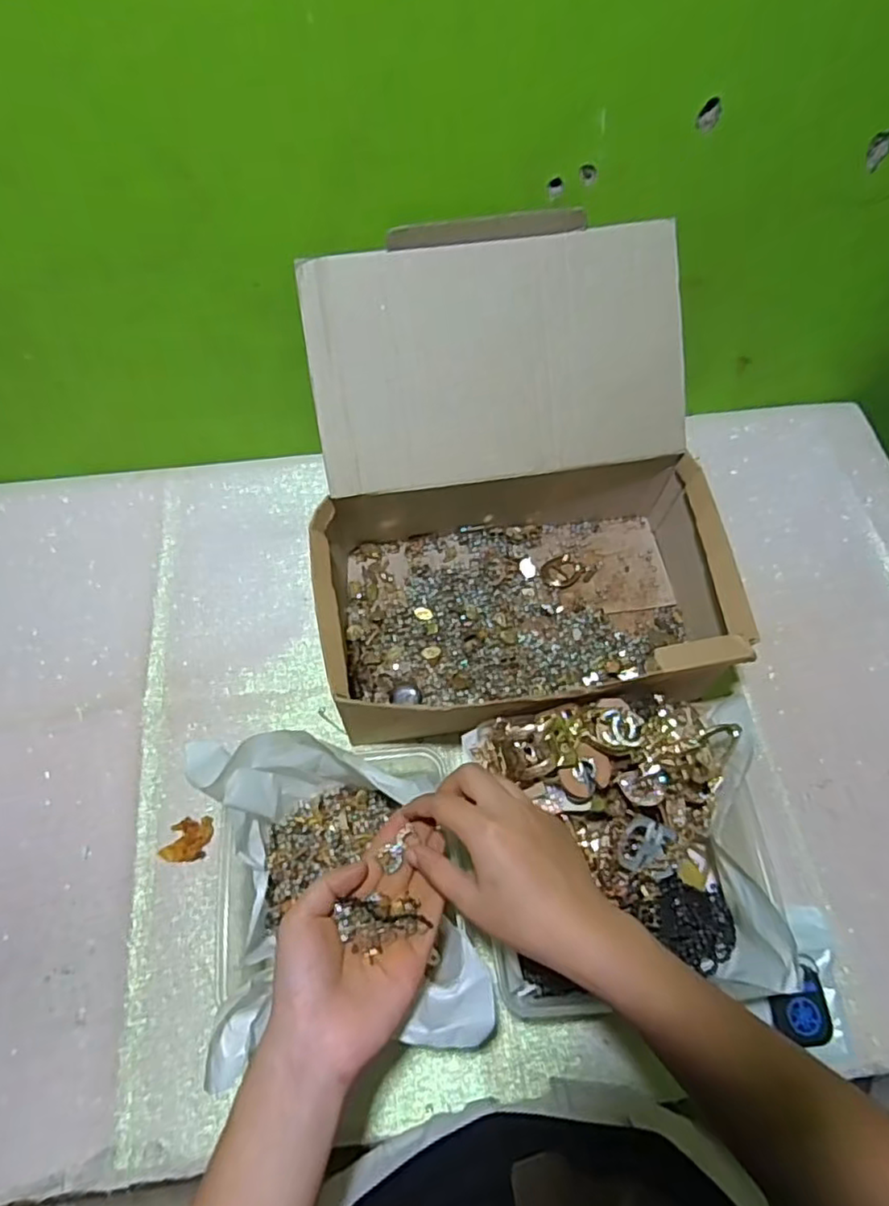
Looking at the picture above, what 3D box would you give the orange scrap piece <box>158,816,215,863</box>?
[{"bbox_3d":[-0.207,0.191,0.518,0.038,0.004,0.033,-2,63,-1],"label":"orange scrap piece"}]

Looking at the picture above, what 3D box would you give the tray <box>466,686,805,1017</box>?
[{"bbox_3d":[0.125,0.178,0.470,0.200,0.089,0.198,-5,63,-2],"label":"tray"}]

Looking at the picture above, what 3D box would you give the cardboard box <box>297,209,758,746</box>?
[{"bbox_3d":[0.058,-0.093,0.542,0.328,0.226,0.353,-7,63,-3],"label":"cardboard box"}]

